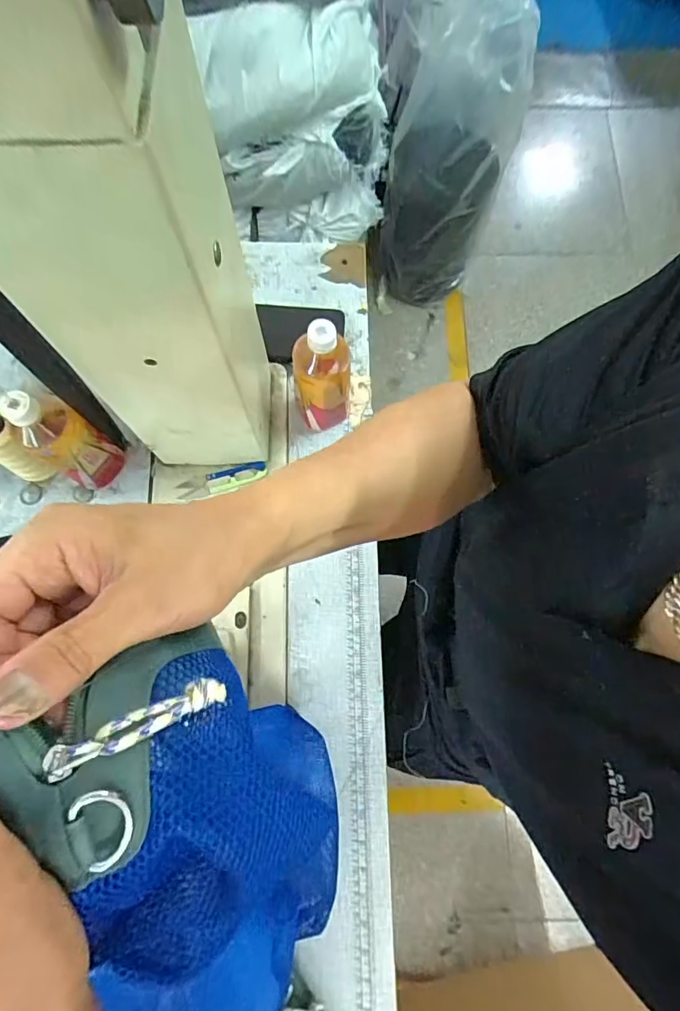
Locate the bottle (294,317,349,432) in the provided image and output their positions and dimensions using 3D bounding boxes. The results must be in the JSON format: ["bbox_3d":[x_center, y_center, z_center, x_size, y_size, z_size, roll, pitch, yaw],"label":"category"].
[{"bbox_3d":[-0.019,-0.150,0.593,0.064,0.179,0.066,0,75,0],"label":"bottle"}]

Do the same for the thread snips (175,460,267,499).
[{"bbox_3d":[-0.154,-0.033,0.652,0.119,0.015,0.026,-14,76,-4],"label":"thread snips"}]

